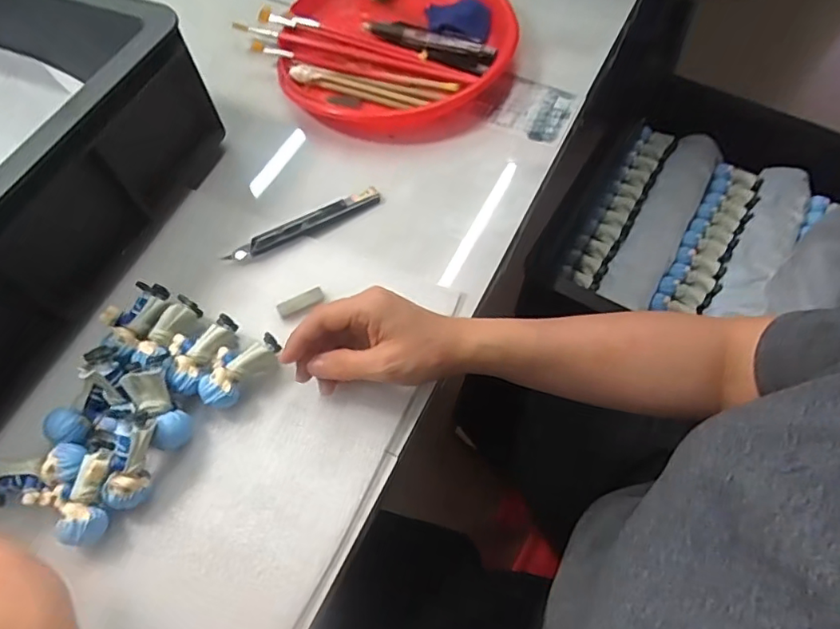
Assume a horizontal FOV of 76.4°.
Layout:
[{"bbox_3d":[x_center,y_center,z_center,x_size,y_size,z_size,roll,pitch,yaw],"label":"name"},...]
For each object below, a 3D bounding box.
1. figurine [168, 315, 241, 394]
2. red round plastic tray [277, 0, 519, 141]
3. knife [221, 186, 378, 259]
[{"bbox_3d":[-0.161,0.027,0.387,0.035,0.027,0.060,24,64,11],"label":"figurine"},{"bbox_3d":[-0.024,-0.289,0.557,0.237,0.041,0.252,0,62,-1],"label":"red round plastic tray"},{"bbox_3d":[-0.095,-0.075,0.456,0.138,0.007,0.021,-26,65,-14],"label":"knife"}]

